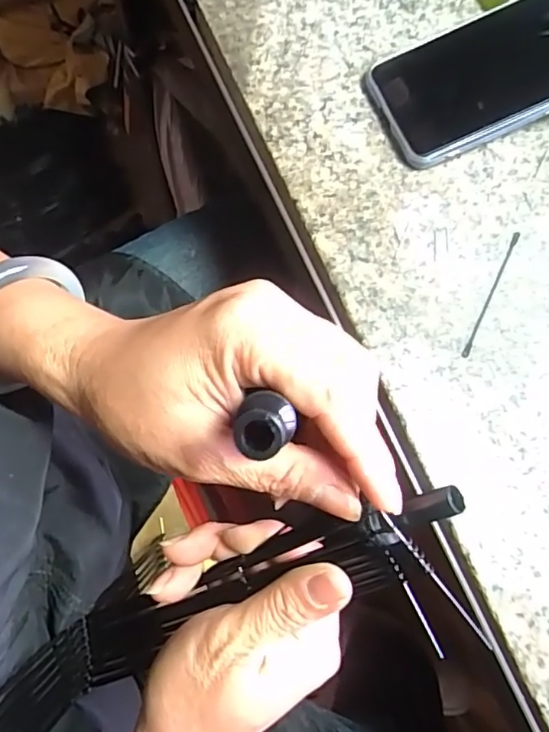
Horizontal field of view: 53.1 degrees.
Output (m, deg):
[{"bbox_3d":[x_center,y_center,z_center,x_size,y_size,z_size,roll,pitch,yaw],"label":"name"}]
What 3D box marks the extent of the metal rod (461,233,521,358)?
[{"bbox_3d":[0.122,-0.041,0.307,0.004,0.004,0.083,27,76,6],"label":"metal rod"}]

